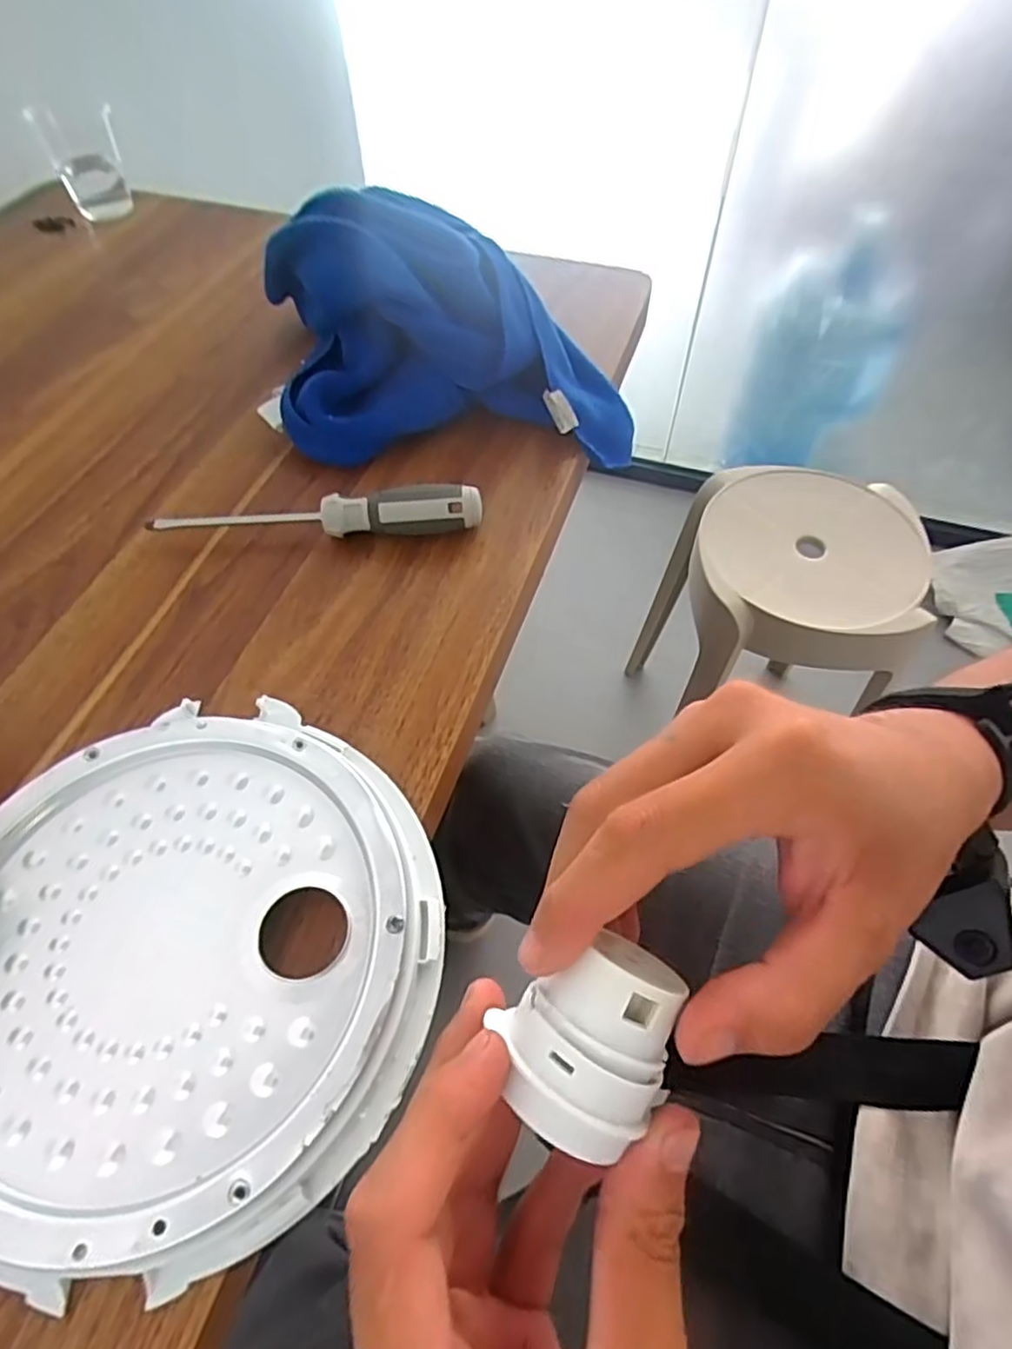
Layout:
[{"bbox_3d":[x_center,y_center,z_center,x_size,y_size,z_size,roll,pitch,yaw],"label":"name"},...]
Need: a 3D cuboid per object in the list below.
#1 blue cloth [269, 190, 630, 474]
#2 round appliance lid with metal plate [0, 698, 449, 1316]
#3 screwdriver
[{"bbox_3d":[-0.042,-0.227,0.430,0.236,0.095,0.155,-4,55,0],"label":"blue cloth"},{"bbox_3d":[-0.121,0.101,0.256,0.187,0.020,0.187,-1,55,2],"label":"round appliance lid with metal plate"},{"bbox_3d":[-0.106,-0.088,0.383,0.182,0.025,0.021,-2,55,1],"label":"screwdriver"}]

